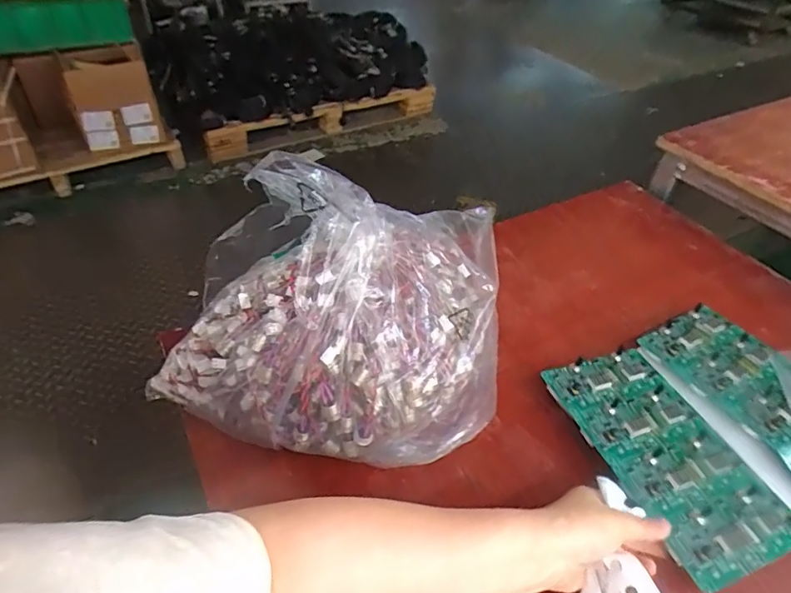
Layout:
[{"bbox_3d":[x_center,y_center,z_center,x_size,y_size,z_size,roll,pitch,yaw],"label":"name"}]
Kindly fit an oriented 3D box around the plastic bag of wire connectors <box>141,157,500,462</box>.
[{"bbox_3d":[-0.057,0.013,0.488,0.319,0.230,0.218,13,45,10],"label":"plastic bag of wire connectors"}]

